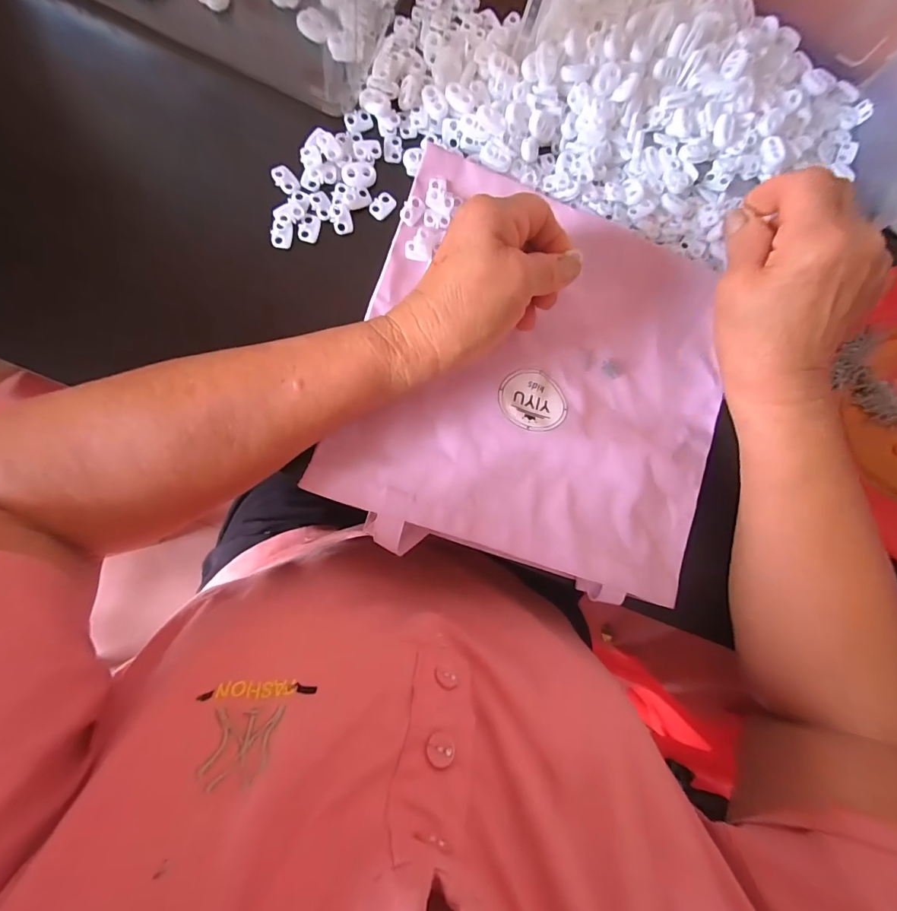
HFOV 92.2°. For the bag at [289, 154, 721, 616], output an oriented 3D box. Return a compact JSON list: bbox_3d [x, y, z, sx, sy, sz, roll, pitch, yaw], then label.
[{"bbox_3d":[0.070,-0.050,0.294,0.256,0.022,0.256,19,84,-7],"label":"bag"}]

